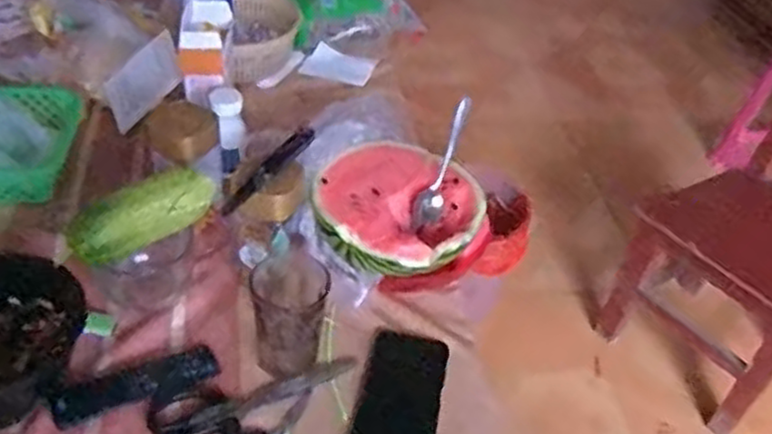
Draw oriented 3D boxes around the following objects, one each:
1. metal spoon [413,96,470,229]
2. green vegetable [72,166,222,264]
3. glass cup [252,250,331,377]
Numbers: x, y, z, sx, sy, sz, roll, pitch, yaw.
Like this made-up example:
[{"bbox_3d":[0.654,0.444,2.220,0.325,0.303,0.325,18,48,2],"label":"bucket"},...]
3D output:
[{"bbox_3d":[0.065,-0.061,0.789,0.027,0.028,0.150,20,84,13],"label":"metal spoon"},{"bbox_3d":[-0.230,-0.004,0.694,0.145,0.045,0.042,-28,52,-33],"label":"green vegetable"},{"bbox_3d":[-0.094,0.093,0.702,0.069,0.099,0.080,-1,42,-9],"label":"glass cup"}]

